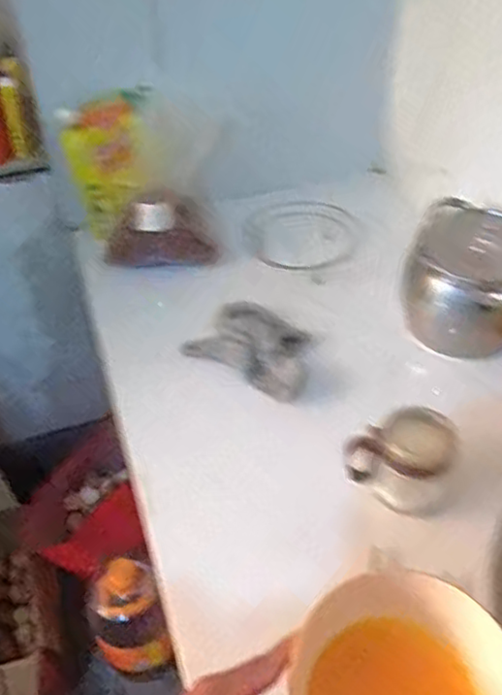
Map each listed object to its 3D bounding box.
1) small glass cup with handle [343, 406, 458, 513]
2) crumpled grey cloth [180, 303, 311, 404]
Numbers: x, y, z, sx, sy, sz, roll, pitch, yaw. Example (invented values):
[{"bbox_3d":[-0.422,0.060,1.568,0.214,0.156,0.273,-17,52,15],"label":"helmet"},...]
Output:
[{"bbox_3d":[0.166,0.127,0.737,0.108,0.106,0.077,16,47,22],"label":"small glass cup with handle"},{"bbox_3d":[0.004,0.000,0.916,0.164,0.059,0.121,16,47,22],"label":"crumpled grey cloth"}]

